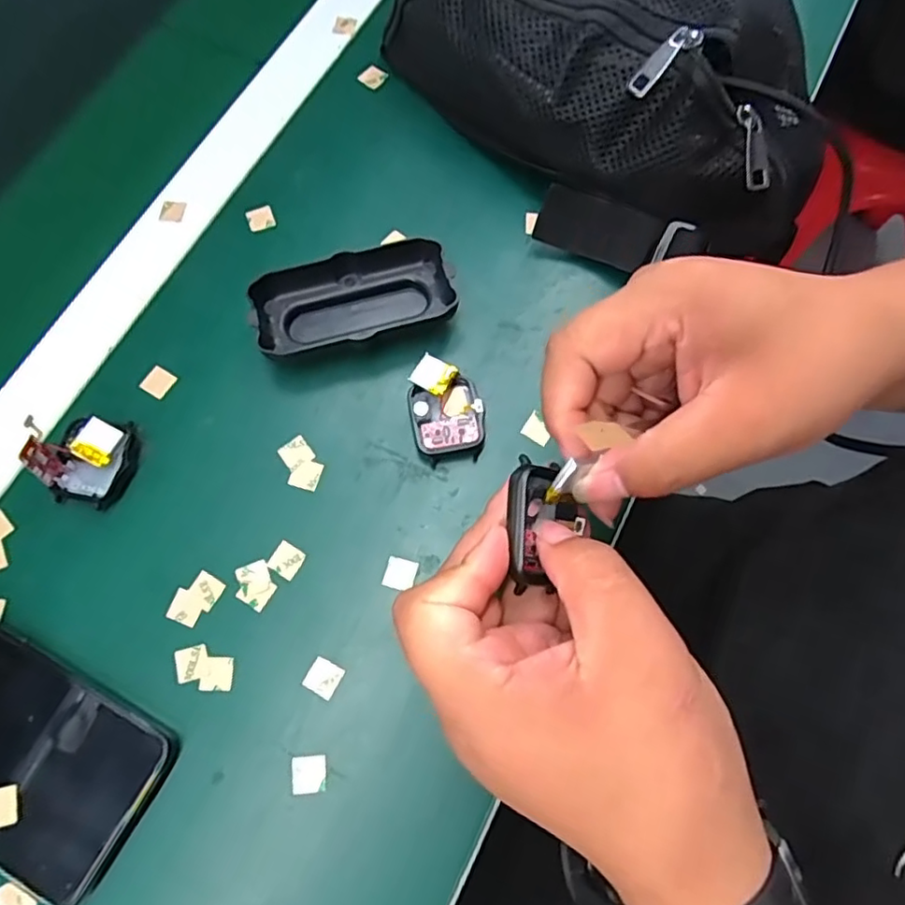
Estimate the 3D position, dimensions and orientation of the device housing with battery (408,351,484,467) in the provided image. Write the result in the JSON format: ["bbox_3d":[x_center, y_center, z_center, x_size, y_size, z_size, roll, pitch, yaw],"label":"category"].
[{"bbox_3d":[-0.005,-0.025,0.332,0.037,0.016,0.054,-12,73,-3],"label":"device housing with battery"}]

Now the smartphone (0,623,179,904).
[{"bbox_3d":[-0.215,0.128,0.281,0.163,0.007,0.078,29,76,5],"label":"smartphone"}]

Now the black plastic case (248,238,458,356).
[{"bbox_3d":[-0.056,-0.089,0.347,0.109,0.025,0.052,-10,73,-2],"label":"black plastic case"}]

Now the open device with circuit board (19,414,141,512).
[{"bbox_3d":[-0.190,0.001,0.313,0.038,0.037,0.045,10,73,4],"label":"open device with circuit board"}]

